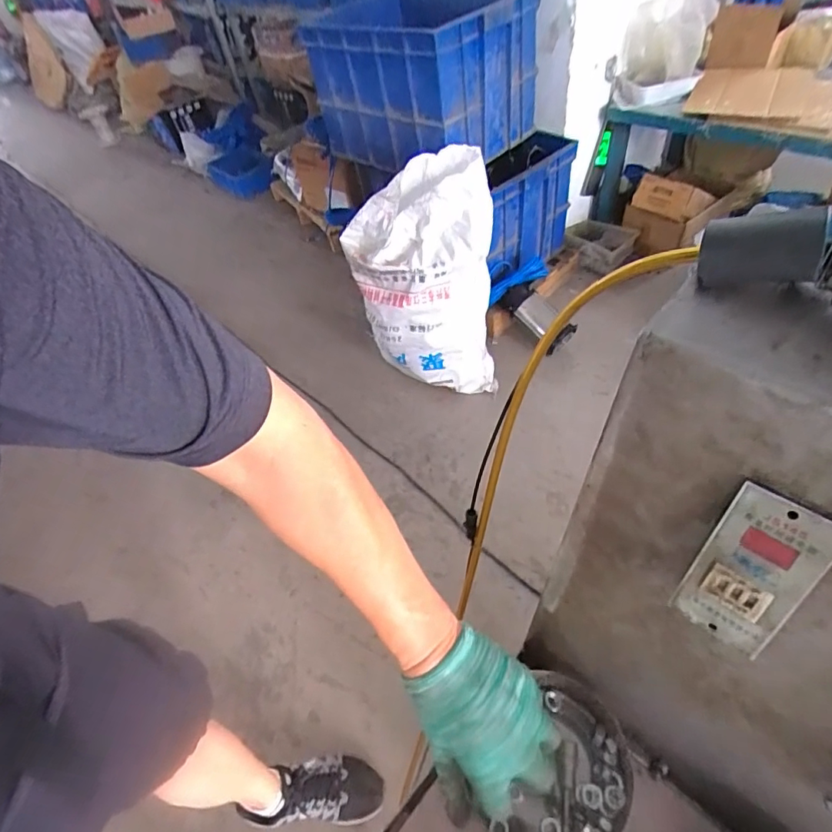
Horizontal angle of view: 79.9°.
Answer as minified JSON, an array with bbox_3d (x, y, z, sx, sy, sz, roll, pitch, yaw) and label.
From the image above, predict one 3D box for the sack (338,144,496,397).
[{"bbox_3d":[0.031,-0.402,1.543,0.421,0.658,0.317,-12,48,0],"label":"sack"}]

